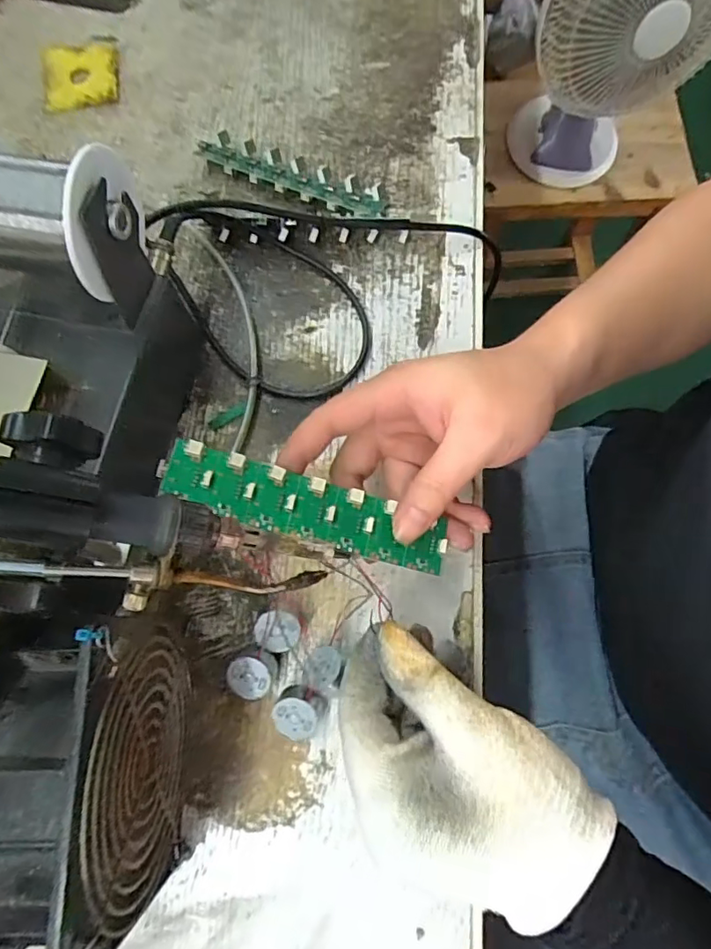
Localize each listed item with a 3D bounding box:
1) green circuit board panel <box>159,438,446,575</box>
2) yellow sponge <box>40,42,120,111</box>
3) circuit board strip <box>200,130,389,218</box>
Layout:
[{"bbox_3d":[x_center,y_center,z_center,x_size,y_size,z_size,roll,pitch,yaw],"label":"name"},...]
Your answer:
[{"bbox_3d":[-0.022,0.017,0.260,0.137,0.006,0.029,19,75,-10],"label":"green circuit board panel"},{"bbox_3d":[-0.213,-0.310,0.421,0.056,0.008,0.064,-12,74,-3],"label":"yellow sponge"},{"bbox_3d":[-0.046,-0.205,0.379,0.141,0.021,0.023,24,76,7],"label":"circuit board strip"}]

